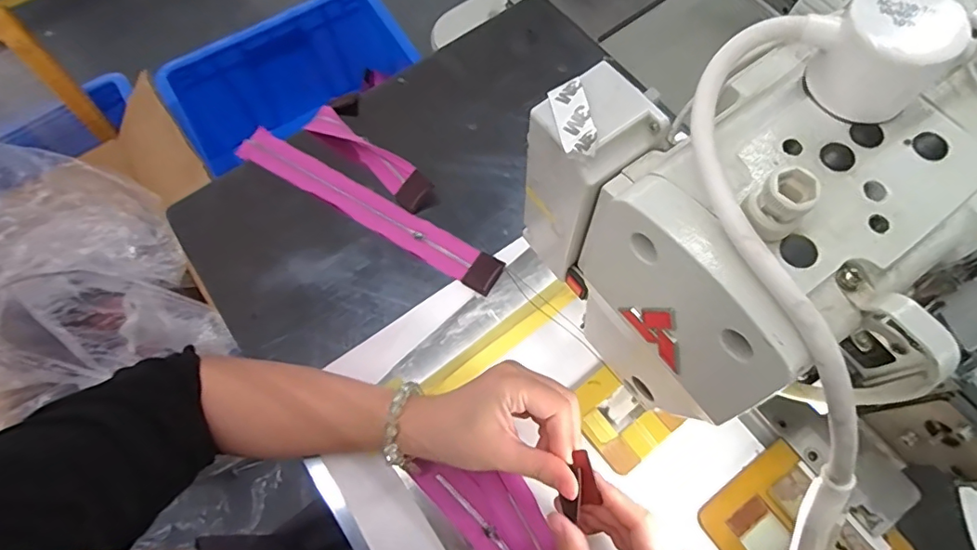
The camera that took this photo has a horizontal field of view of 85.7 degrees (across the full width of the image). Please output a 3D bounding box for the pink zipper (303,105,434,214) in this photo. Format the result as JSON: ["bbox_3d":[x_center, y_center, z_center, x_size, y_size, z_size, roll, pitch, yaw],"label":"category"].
[{"bbox_3d":[-0.117,-0.116,0.509,0.149,0.010,0.034,38,91,15],"label":"pink zipper"}]

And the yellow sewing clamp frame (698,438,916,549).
[{"bbox_3d":[0.227,0.190,0.379,0.108,0.012,0.113,-33,71,-11],"label":"yellow sewing clamp frame"}]

